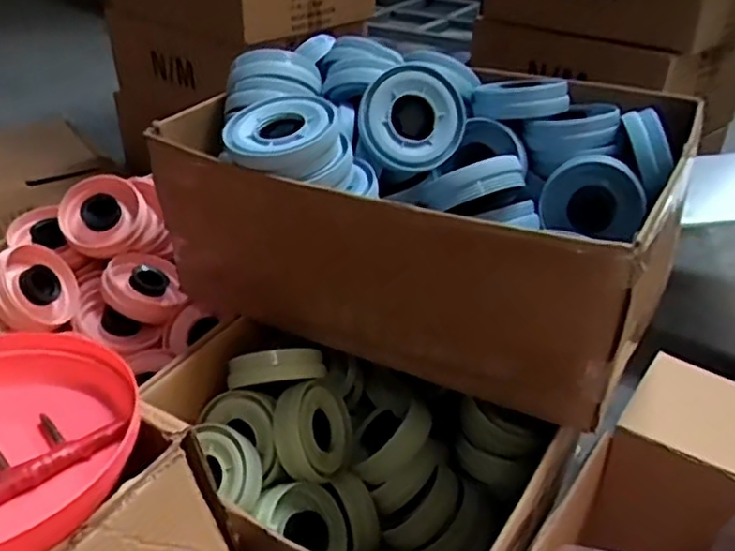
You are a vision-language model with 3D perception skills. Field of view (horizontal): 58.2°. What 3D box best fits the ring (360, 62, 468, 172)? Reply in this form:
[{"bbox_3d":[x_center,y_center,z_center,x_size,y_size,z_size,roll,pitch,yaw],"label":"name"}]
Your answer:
[{"bbox_3d":[0.060,-0.203,0.853,0.134,0.129,0.034,-33,5,-3],"label":"ring"}]

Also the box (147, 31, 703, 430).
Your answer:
[{"bbox_3d":[0.095,-0.118,0.918,0.598,0.291,0.483,20,38,26],"label":"box"}]

